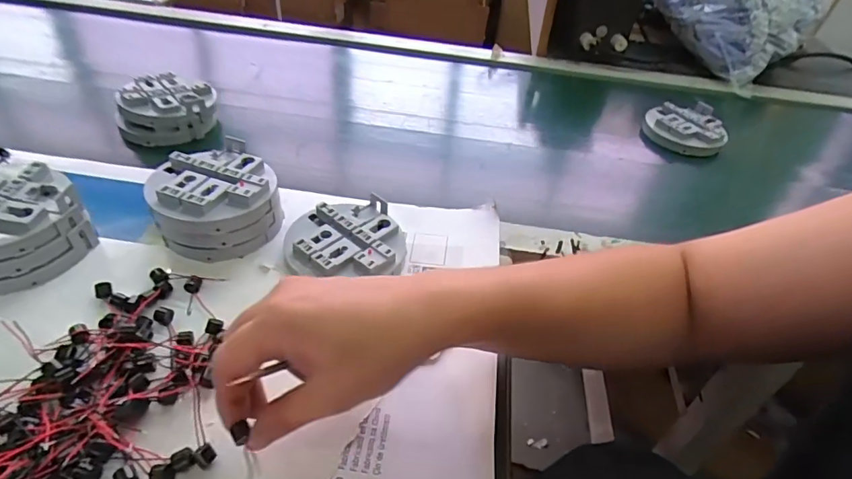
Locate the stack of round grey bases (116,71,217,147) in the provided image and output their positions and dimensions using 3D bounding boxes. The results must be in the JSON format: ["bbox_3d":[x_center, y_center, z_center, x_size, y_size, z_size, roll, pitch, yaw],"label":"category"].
[{"bbox_3d":[-0.295,-0.151,0.576,0.096,0.042,0.088,-4,43,-13],"label":"stack of round grey bases"}]

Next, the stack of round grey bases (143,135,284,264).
[{"bbox_3d":[-0.181,-0.034,0.440,0.105,0.055,0.102,-23,50,-29],"label":"stack of round grey bases"}]

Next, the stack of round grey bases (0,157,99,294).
[{"bbox_3d":[-0.331,-0.013,0.396,0.100,0.053,0.103,35,49,27],"label":"stack of round grey bases"}]

